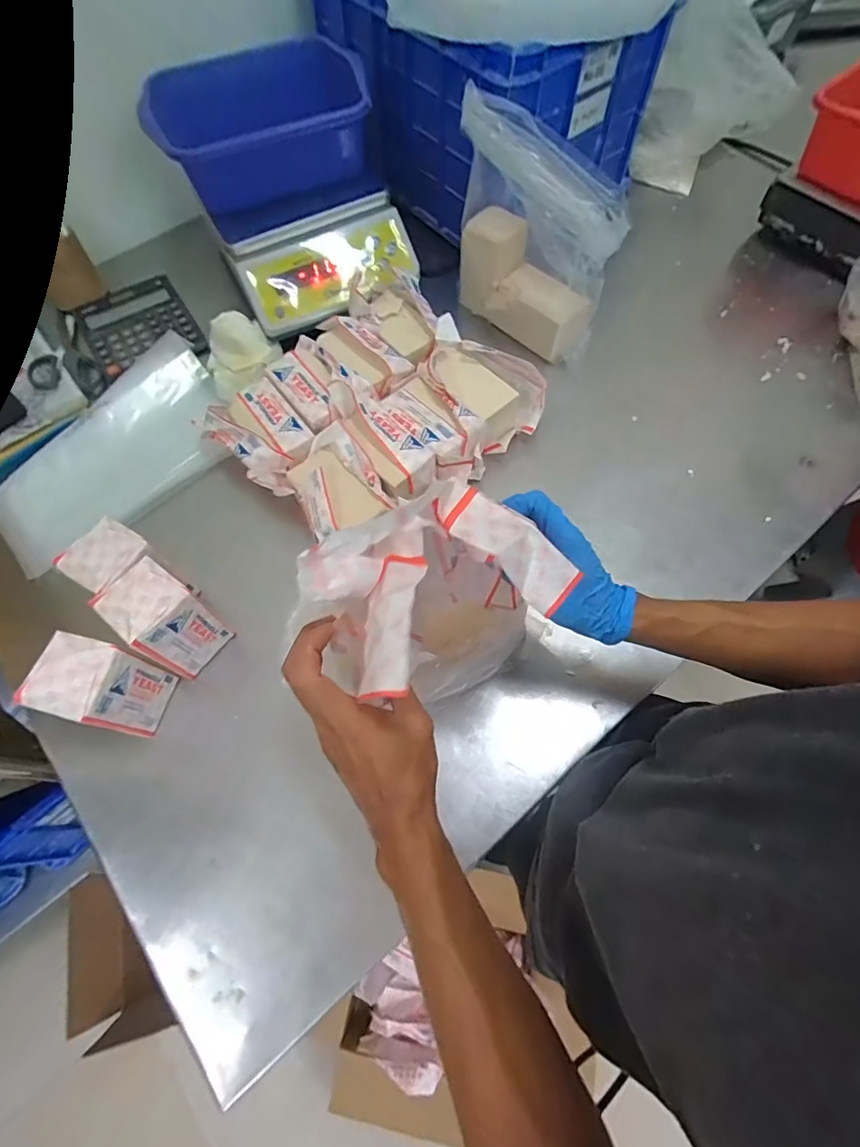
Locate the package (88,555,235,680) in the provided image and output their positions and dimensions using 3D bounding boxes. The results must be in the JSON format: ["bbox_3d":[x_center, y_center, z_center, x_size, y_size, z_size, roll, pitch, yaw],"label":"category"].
[{"bbox_3d":[-0.263,0.047,0.523,0.075,0.127,0.072,38,72,17],"label":"package"}]

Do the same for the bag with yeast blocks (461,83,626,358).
[{"bbox_3d":[0.133,-0.426,0.649,0.212,0.227,0.084,36,72,16],"label":"bag with yeast blocks"}]

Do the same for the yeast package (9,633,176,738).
[{"bbox_3d":[-0.308,0.108,0.495,0.071,0.126,0.072,13,67,7],"label":"yeast package"}]

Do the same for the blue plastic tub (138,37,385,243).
[{"bbox_3d":[-0.232,-0.620,0.715,0.283,0.138,0.210,-21,67,-7],"label":"blue plastic tub"}]

